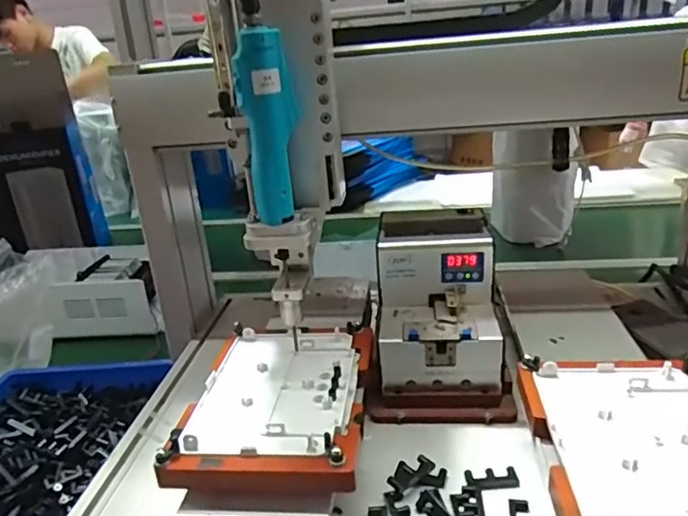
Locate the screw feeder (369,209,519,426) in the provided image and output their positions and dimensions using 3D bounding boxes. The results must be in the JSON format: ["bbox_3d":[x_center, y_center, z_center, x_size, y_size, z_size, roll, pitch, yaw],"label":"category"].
[{"bbox_3d":[0.098,0.046,0.613,0.144,0.171,0.197,-2,22,7],"label":"screw feeder"}]

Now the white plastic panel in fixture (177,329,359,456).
[{"bbox_3d":[-0.060,0.120,0.527,0.139,0.010,0.178,-2,22,7],"label":"white plastic panel in fixture"}]

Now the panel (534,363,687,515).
[{"bbox_3d":[0.230,0.136,0.419,0.136,0.008,0.182,-2,22,7],"label":"panel"}]

